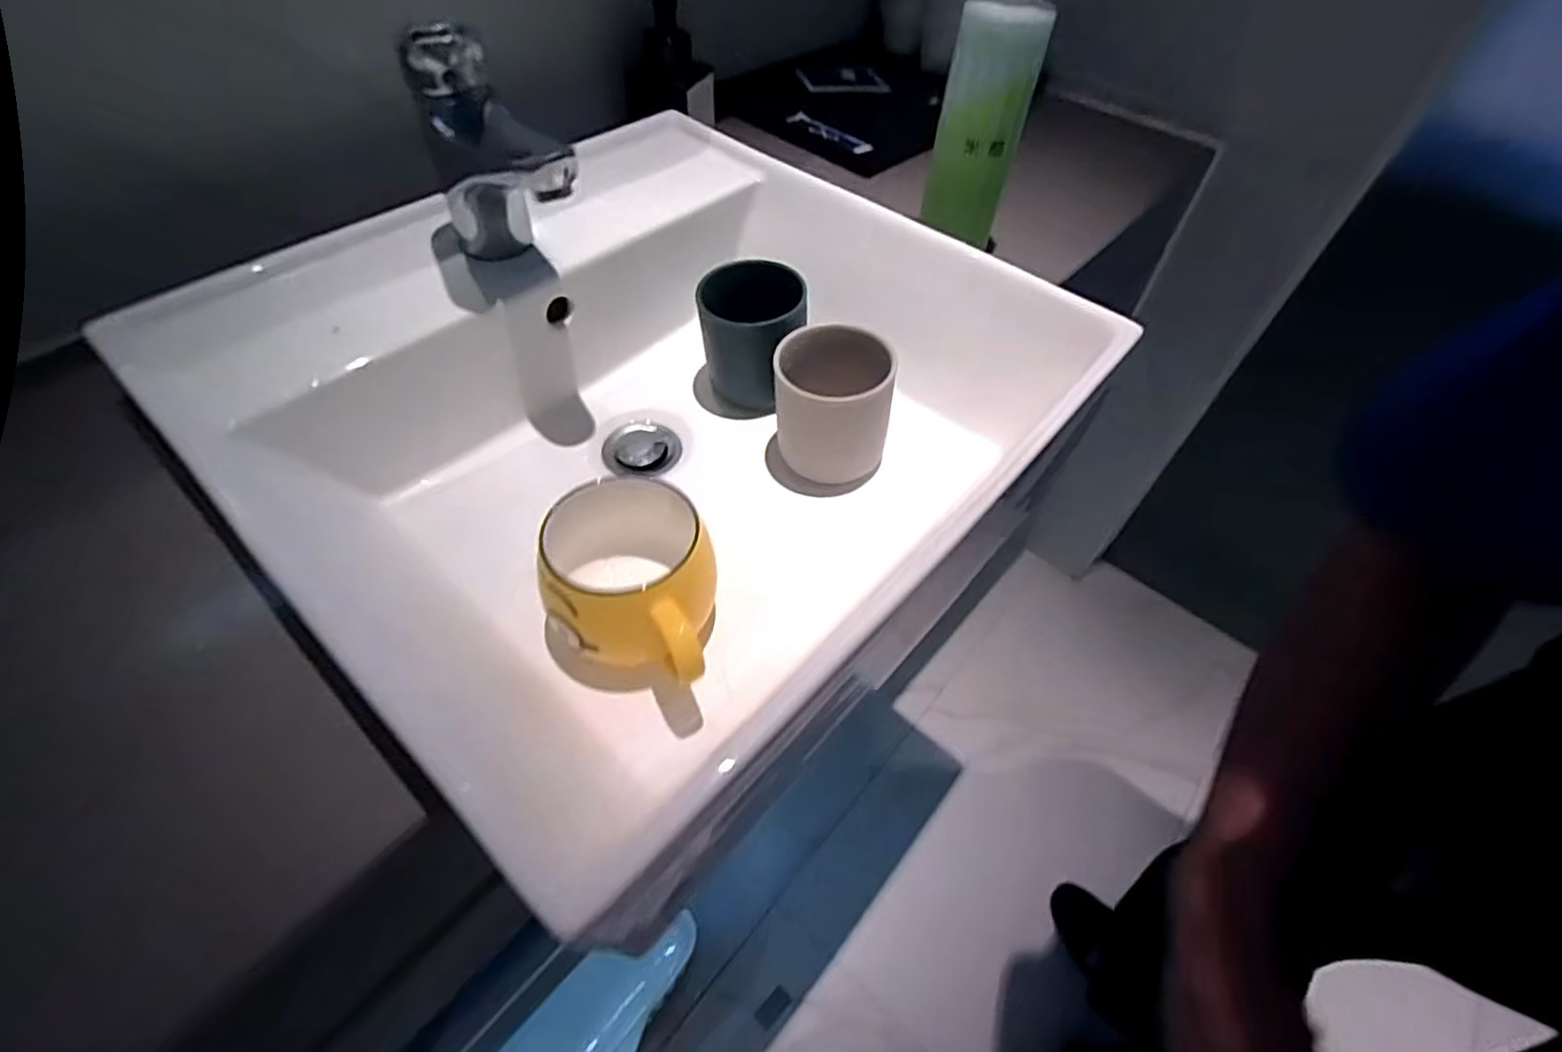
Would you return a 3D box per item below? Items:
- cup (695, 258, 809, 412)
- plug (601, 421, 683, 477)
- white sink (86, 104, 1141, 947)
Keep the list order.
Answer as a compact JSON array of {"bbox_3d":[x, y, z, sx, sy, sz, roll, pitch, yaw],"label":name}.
[{"bbox_3d":[-0.022,-0.143,0.524,0.078,0.090,0.082,2,50,-3],"label":"cup"},{"bbox_3d":[-0.110,-0.062,0.534,0.056,0.012,0.057,2,50,-3],"label":"plug"},{"bbox_3d":[-0.088,-0.087,0.473,0.437,0.145,0.466,36,57,23],"label":"white sink"}]

